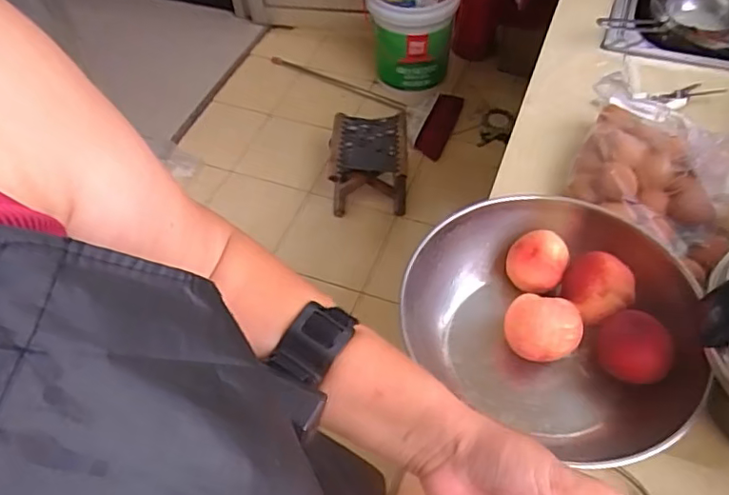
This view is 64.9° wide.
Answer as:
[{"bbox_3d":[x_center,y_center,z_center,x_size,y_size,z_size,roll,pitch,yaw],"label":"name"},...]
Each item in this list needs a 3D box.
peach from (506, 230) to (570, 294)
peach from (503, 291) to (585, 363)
[{"bbox_3d":[0.199,0.021,0.663,0.061,0.073,0.066,24,59,20],"label":"peach"},{"bbox_3d":[0.189,0.091,0.616,0.076,0.071,0.058,10,55,11],"label":"peach"}]

